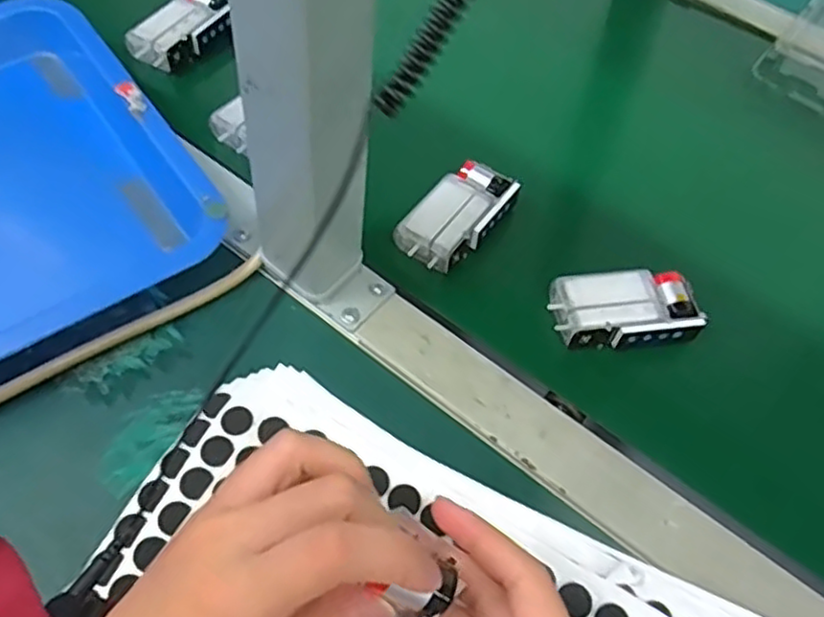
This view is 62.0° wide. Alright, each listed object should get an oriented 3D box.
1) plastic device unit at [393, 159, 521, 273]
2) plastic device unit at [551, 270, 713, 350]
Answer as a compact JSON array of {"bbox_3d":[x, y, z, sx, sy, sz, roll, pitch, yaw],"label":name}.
[{"bbox_3d":[0.029,-0.058,0.420,0.042,0.019,0.078,37,61,18],"label":"plastic device unit"},{"bbox_3d":[0.120,0.000,0.388,0.079,0.017,0.041,-4,58,-8],"label":"plastic device unit"}]

